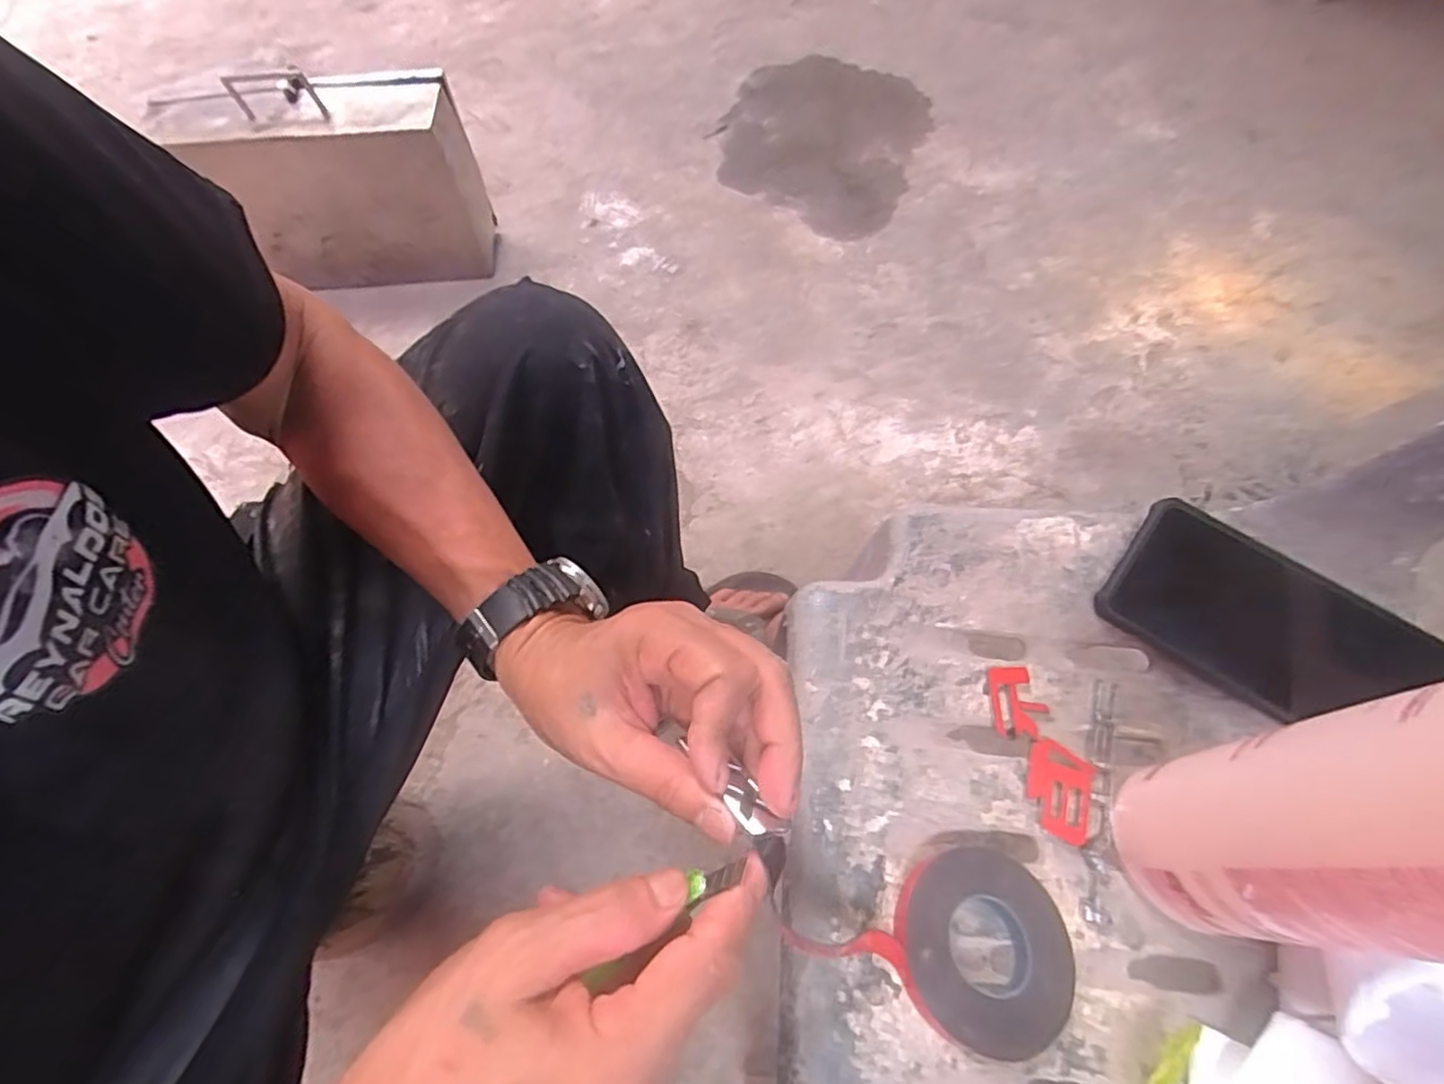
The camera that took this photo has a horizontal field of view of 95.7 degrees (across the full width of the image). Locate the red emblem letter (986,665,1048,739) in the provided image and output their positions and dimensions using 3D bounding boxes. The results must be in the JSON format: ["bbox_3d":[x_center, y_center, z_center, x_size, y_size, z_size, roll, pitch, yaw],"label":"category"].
[{"bbox_3d":[0.165,0.089,0.363,0.030,0.004,0.037,-1,75,-3],"label":"red emblem letter"}]

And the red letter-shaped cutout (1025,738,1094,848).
[{"bbox_3d":[0.180,0.133,0.350,0.034,0.006,0.046,17,65,10],"label":"red letter-shaped cutout"}]

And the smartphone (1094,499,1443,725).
[{"bbox_3d":[0.302,0.046,0.364,0.156,0.011,0.081,33,86,16],"label":"smartphone"}]

